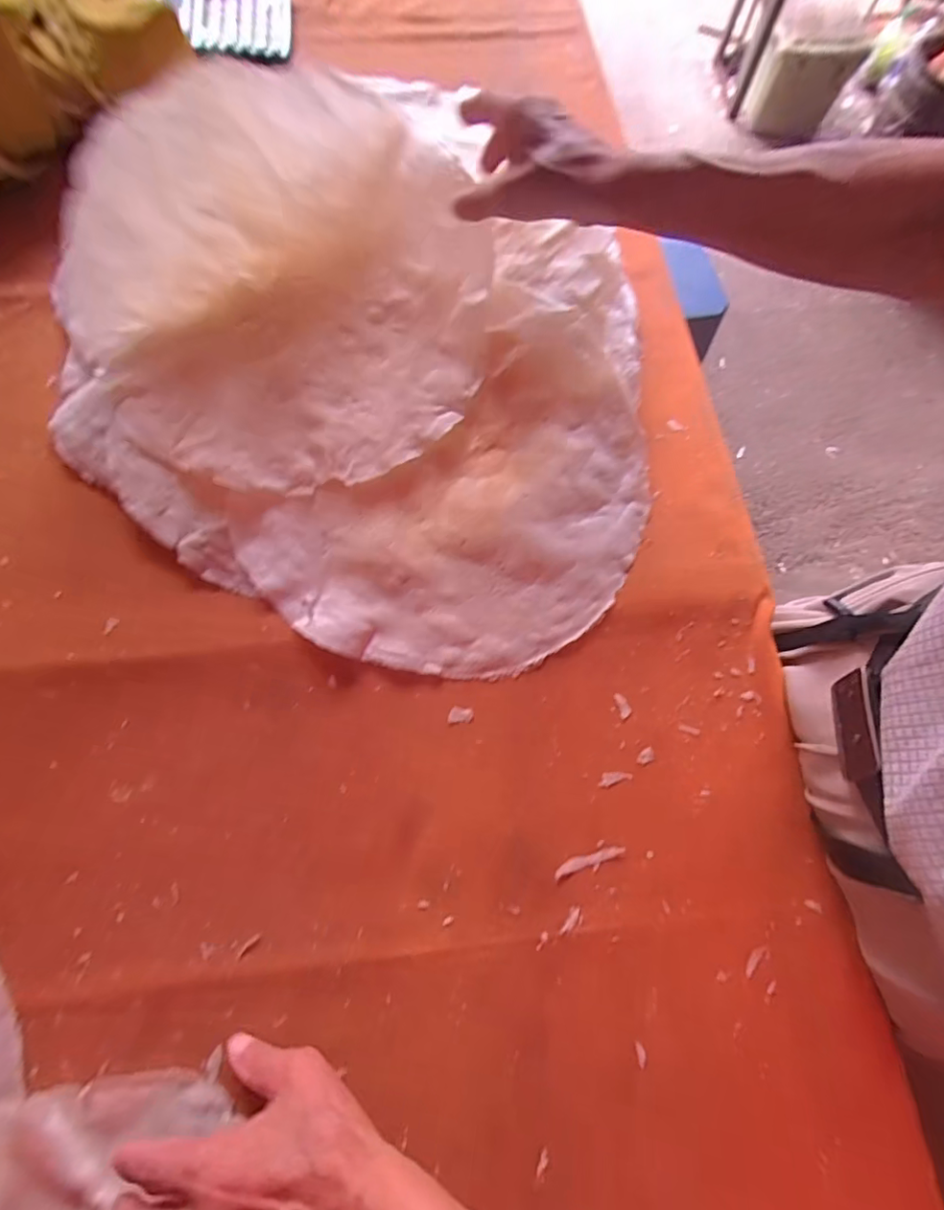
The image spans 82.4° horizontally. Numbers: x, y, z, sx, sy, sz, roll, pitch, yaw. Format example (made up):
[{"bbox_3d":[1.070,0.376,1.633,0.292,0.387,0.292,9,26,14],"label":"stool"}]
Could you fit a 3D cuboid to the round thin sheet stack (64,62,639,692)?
[{"bbox_3d":[-0.093,-0.214,0.456,0.532,0.163,0.429,27,70,8],"label":"round thin sheet stack"}]

